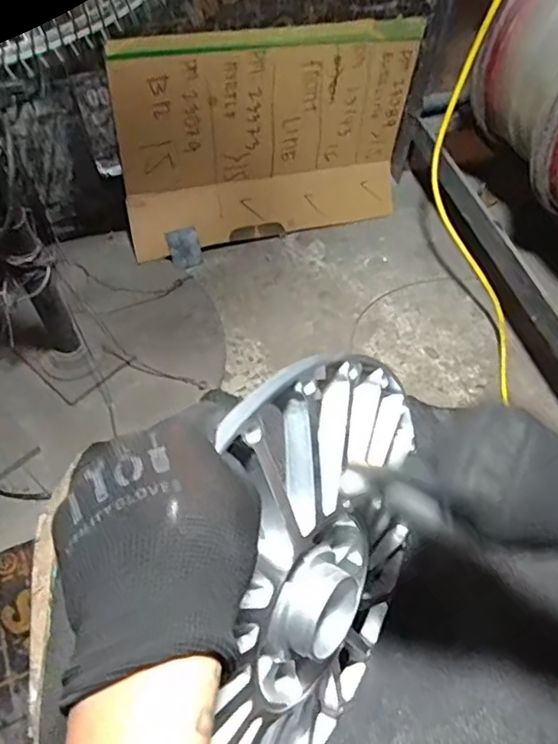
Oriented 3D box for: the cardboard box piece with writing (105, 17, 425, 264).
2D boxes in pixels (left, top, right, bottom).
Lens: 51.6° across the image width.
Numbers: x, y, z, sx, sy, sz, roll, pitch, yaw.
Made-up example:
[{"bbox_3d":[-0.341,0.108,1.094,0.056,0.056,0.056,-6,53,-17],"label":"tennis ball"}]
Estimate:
[{"bbox_3d":[-0.009,-0.397,1.017,0.531,0.341,0.096,-15,59,-13],"label":"cardboard box piece with writing"}]

